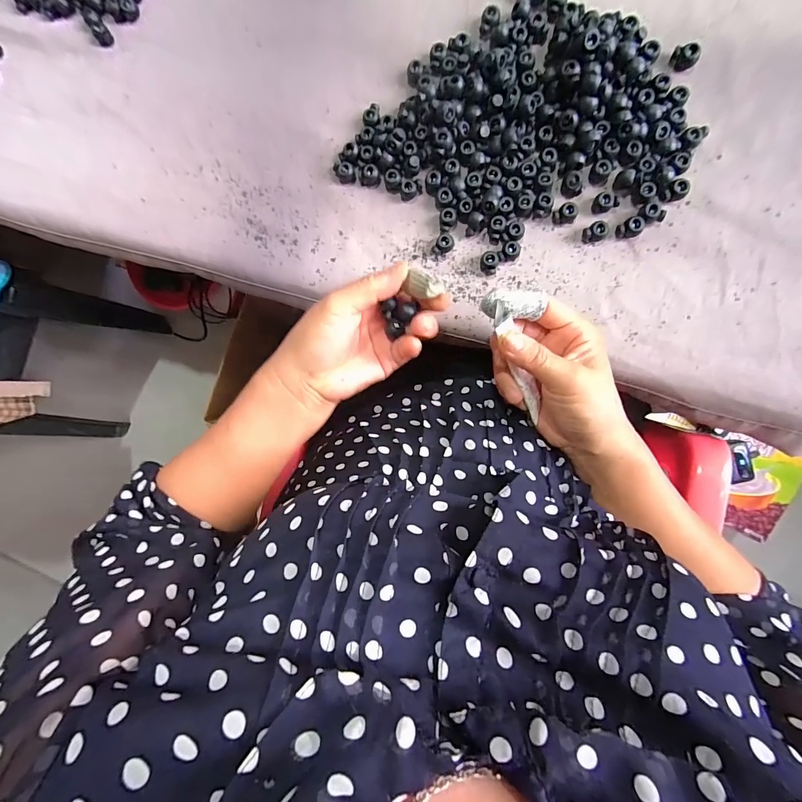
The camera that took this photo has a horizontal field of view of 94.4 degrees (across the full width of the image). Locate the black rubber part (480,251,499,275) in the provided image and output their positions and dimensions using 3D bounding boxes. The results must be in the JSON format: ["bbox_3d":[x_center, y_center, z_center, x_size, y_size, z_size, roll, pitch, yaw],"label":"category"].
[{"bbox_3d":[0.077,-0.121,0.327,0.016,0.011,0.018,7,94,8],"label":"black rubber part"}]

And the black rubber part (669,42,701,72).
[{"bbox_3d":[0.228,-0.277,0.298,0.019,0.012,0.011,33,96,8],"label":"black rubber part"}]

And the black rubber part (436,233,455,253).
[{"bbox_3d":[0.040,-0.141,0.332,0.016,0.010,0.016,0,93,8],"label":"black rubber part"}]

